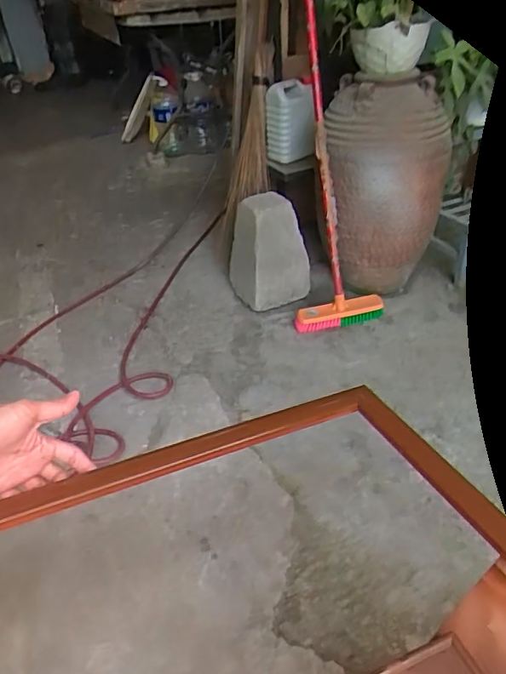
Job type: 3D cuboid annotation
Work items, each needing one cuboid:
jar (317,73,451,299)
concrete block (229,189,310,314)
[{"bbox_3d":[0.371,-0.425,1.553,0.322,0.608,0.338,-3,36,2],"label":"jar"},{"bbox_3d":[0.047,-0.266,1.624,0.225,0.319,0.168,-7,36,-4],"label":"concrete block"}]

